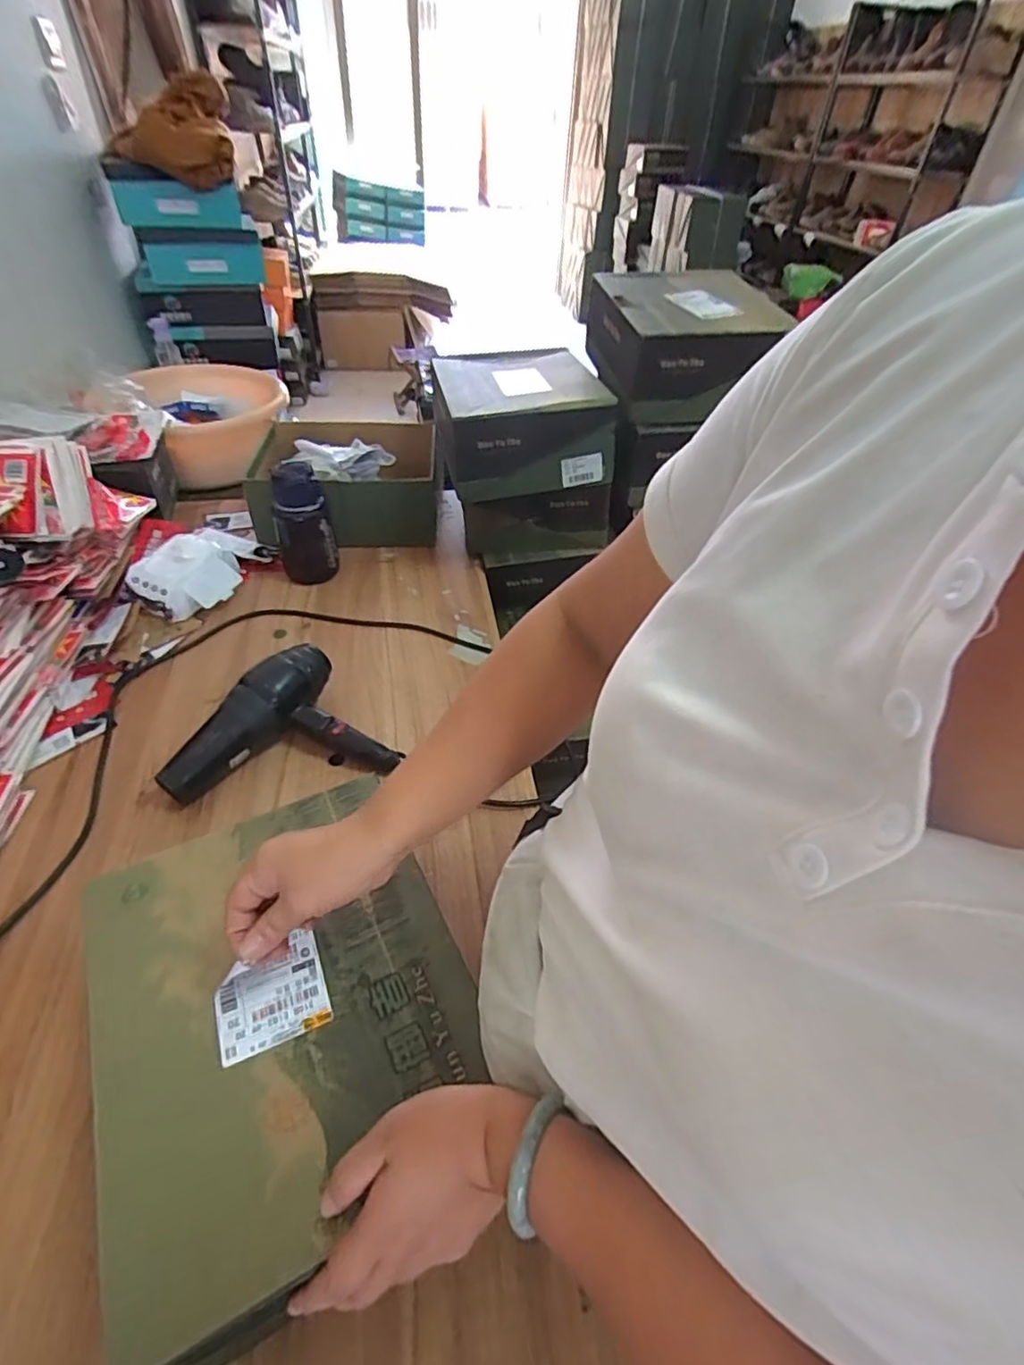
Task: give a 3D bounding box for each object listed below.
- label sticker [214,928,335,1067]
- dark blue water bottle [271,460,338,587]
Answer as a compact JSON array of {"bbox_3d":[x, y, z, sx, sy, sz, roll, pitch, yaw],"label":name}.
[{"bbox_3d":[-0.176,0.227,0.452,0.074,0.007,0.071,-15,46,-21],"label":"label sticker"},{"bbox_3d":[-0.346,-0.268,1.018,0.088,0.189,0.087,-15,46,-19],"label":"dark blue water bottle"}]

